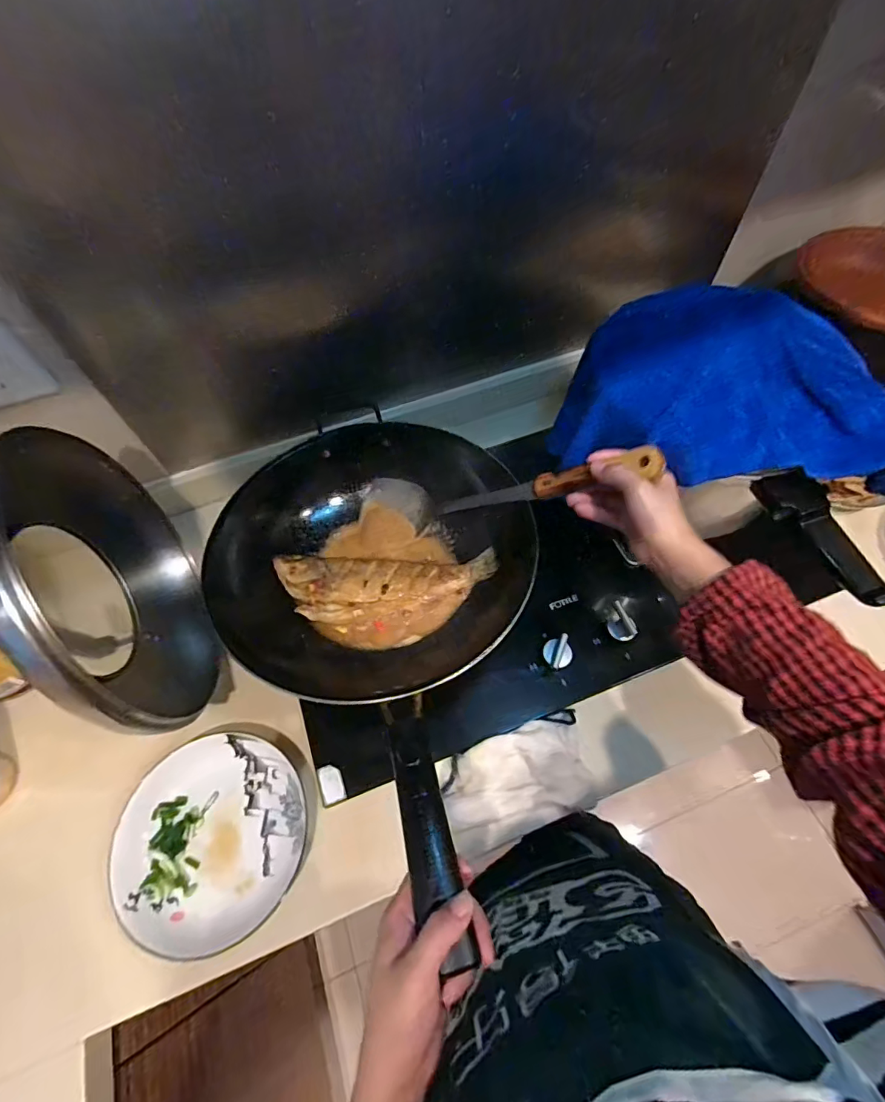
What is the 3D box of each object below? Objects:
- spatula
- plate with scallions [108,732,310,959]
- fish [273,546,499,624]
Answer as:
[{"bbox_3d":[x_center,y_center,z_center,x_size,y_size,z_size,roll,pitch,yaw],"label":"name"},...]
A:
[{"bbox_3d":[0.058,-0.071,0.536,0.351,0.090,0.064,-4,51,45],"label":"spatula"},{"bbox_3d":[-0.247,0.307,0.522,0.190,0.047,0.194,-1,61,2],"label":"plate with scallions"},{"bbox_3d":[-0.065,0.043,0.563,0.253,0.033,0.079,-1,61,1],"label":"fish"}]

